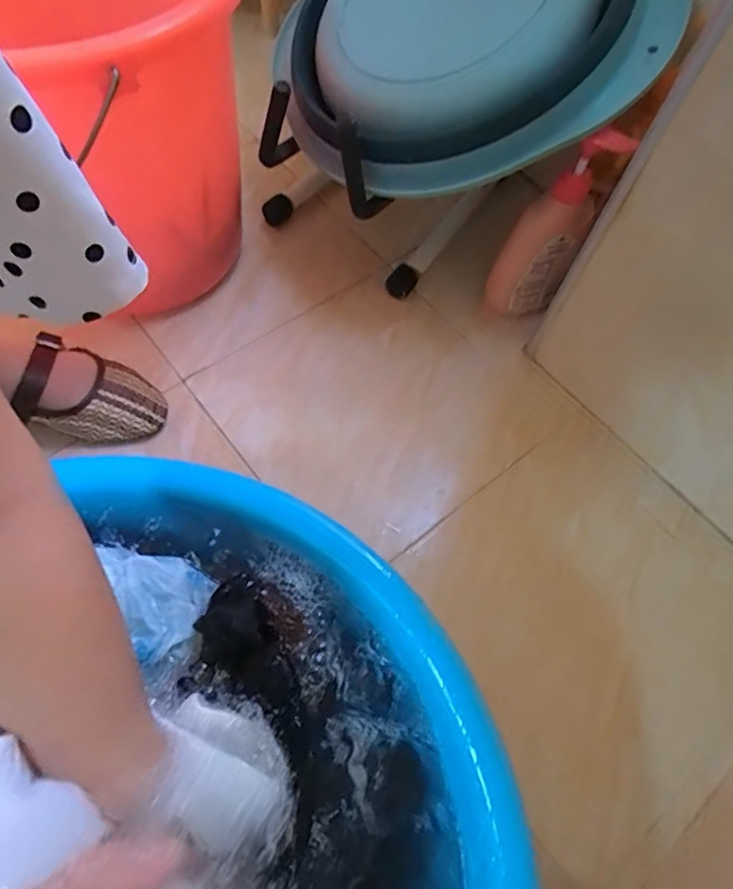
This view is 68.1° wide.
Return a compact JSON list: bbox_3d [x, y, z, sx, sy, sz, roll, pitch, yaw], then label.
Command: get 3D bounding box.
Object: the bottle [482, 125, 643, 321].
[{"bbox_3d":[0.195,-0.229,0.590,0.088,0.219,0.065,22,65,7],"label":"bottle"}]

